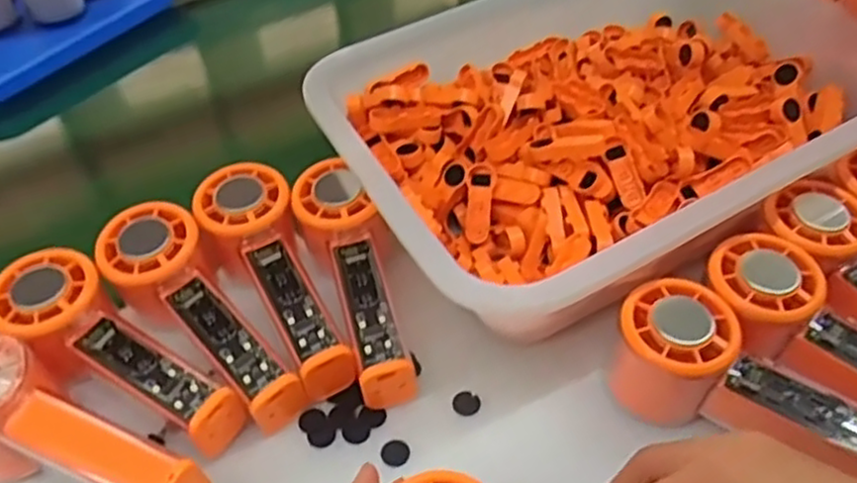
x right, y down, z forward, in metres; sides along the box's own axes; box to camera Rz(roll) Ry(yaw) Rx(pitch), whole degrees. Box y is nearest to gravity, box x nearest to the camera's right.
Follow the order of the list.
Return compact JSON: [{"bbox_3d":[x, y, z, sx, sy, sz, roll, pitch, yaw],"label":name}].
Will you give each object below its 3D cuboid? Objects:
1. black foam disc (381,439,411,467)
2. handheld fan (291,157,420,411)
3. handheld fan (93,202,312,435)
[{"bbox_3d":[-0.018,0.112,0.377,0.015,0.004,0.015,-2,46,2],"label":"black foam disc"},{"bbox_3d":[-0.041,0.019,0.415,0.047,0.026,0.153,-15,59,-11],"label":"handheld fan"},{"bbox_3d":[-0.130,0.043,0.406,0.055,0.047,0.159,-36,69,-27],"label":"handheld fan"}]

